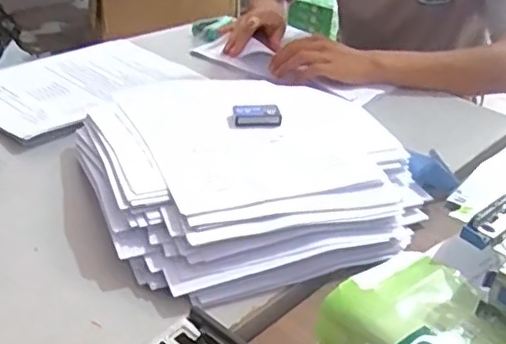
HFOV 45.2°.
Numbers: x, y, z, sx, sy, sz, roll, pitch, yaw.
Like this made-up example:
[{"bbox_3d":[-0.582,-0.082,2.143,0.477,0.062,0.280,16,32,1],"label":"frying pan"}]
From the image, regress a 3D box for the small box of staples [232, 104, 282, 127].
[{"bbox_3d":[0.004,-0.061,0.667,0.052,0.019,0.029,-1,31,-9],"label":"small box of staples"}]

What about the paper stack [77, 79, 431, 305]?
[{"bbox_3d":[-0.007,-0.012,0.650,0.328,0.058,0.346,-11,34,-23],"label":"paper stack"}]

